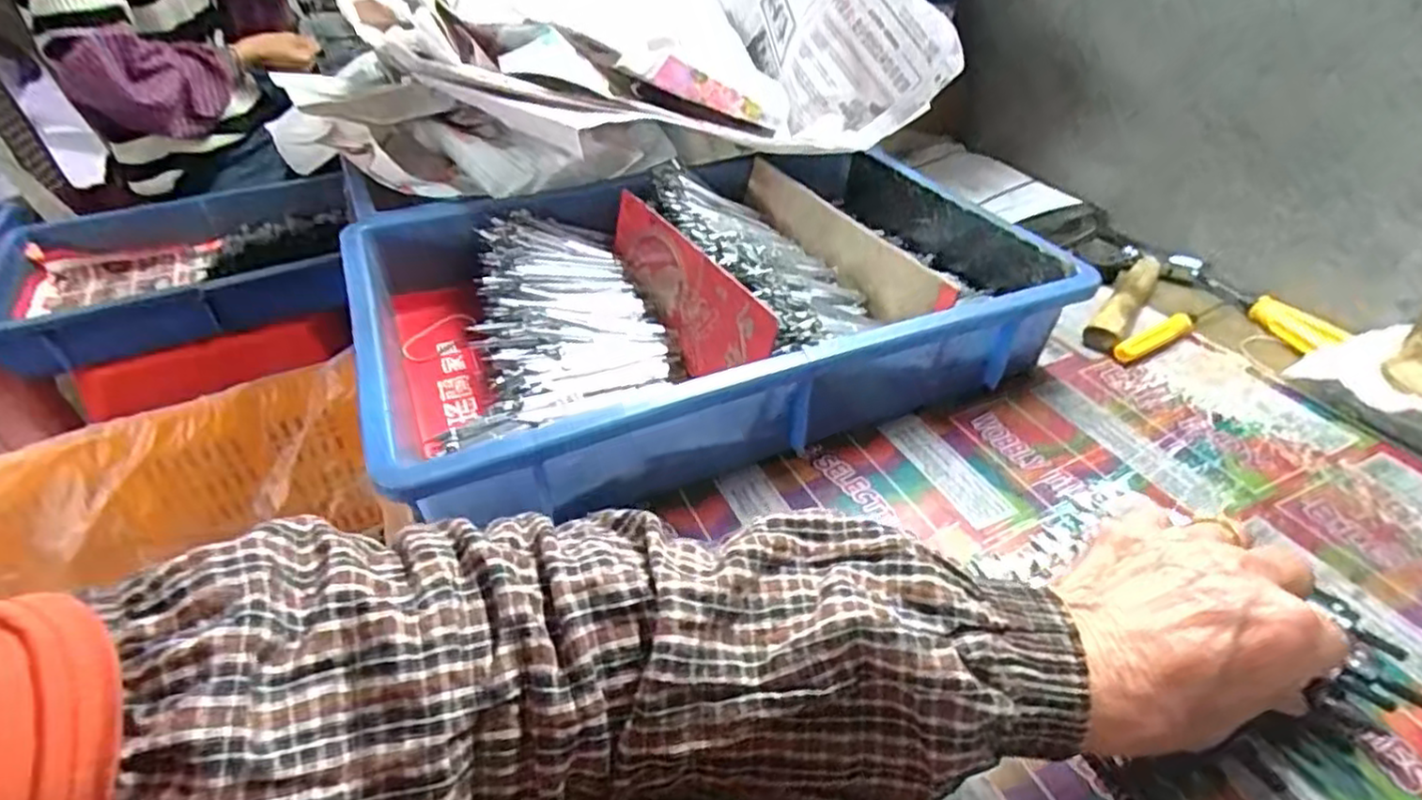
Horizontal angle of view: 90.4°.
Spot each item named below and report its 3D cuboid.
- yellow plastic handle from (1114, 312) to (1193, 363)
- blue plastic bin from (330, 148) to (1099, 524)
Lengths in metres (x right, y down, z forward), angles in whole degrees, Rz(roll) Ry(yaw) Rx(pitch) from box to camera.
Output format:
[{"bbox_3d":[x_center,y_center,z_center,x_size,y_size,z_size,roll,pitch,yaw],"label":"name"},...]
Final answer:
[{"bbox_3d":[0.322,-0.045,0.509,0.072,0.017,0.014,-20,43,-22],"label":"yellow plastic handle"},{"bbox_3d":[-0.001,-0.072,0.496,0.422,0.084,0.288,-16,42,-18],"label":"blue plastic bin"}]

